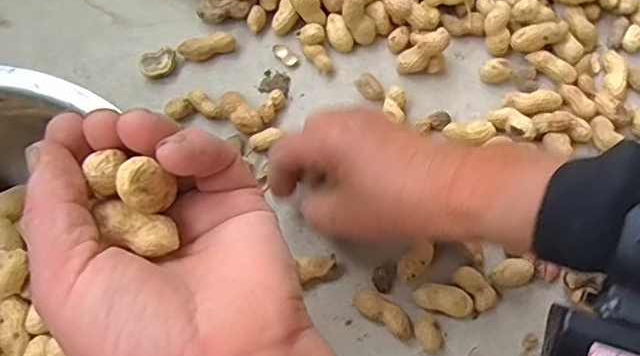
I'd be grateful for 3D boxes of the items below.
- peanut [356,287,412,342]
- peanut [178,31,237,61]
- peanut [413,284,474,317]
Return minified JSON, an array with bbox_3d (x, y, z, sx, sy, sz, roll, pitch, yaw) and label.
[{"bbox_3d":[0.038,0.079,0.326,0.039,0.015,0.015,33,75,9],"label":"peanut"},{"bbox_3d":[-0.077,-0.089,0.383,0.038,0.013,0.012,-18,74,-6],"label":"peanut"},{"bbox_3d":[0.072,0.072,0.328,0.034,0.013,0.017,15,73,4],"label":"peanut"}]

